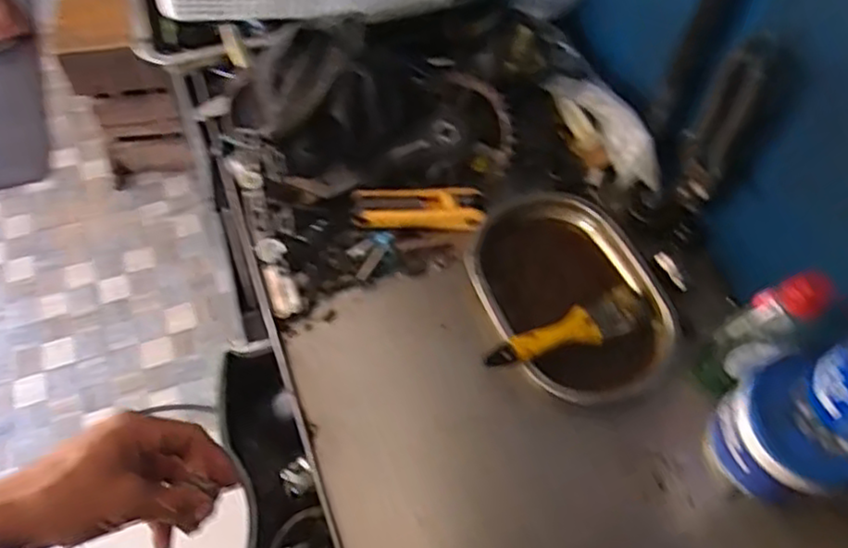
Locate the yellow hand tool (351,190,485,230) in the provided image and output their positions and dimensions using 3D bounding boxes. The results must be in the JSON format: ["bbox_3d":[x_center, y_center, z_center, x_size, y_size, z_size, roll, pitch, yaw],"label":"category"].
[{"bbox_3d":[-0.004,-0.066,0.706,0.128,0.021,0.043,-1,57,-2],"label":"yellow hand tool"}]

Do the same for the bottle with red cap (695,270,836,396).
[{"bbox_3d":[0.268,0.052,0.566,0.036,0.159,0.046,-37,65,-22],"label":"bottle with red cap"}]

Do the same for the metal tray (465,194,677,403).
[{"bbox_3d":[0.138,0.016,0.659,0.166,0.031,0.217,-16,59,-12],"label":"metal tray"}]

